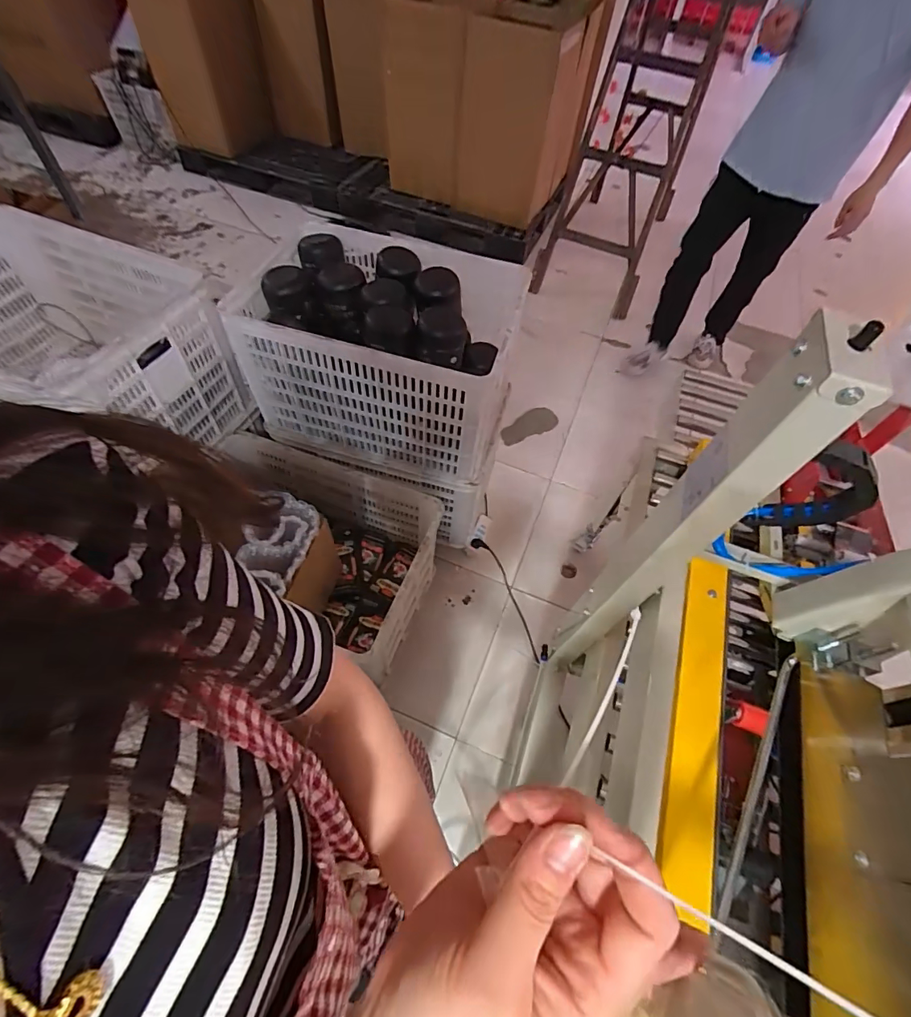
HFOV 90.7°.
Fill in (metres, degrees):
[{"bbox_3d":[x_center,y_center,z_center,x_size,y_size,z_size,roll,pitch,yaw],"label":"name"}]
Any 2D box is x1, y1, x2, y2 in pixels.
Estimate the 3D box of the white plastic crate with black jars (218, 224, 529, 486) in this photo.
[{"bbox_3d":[-0.160,-0.391,1.146,0.588,0.362,0.437,15,57,5],"label":"white plastic crate with black jars"}]

